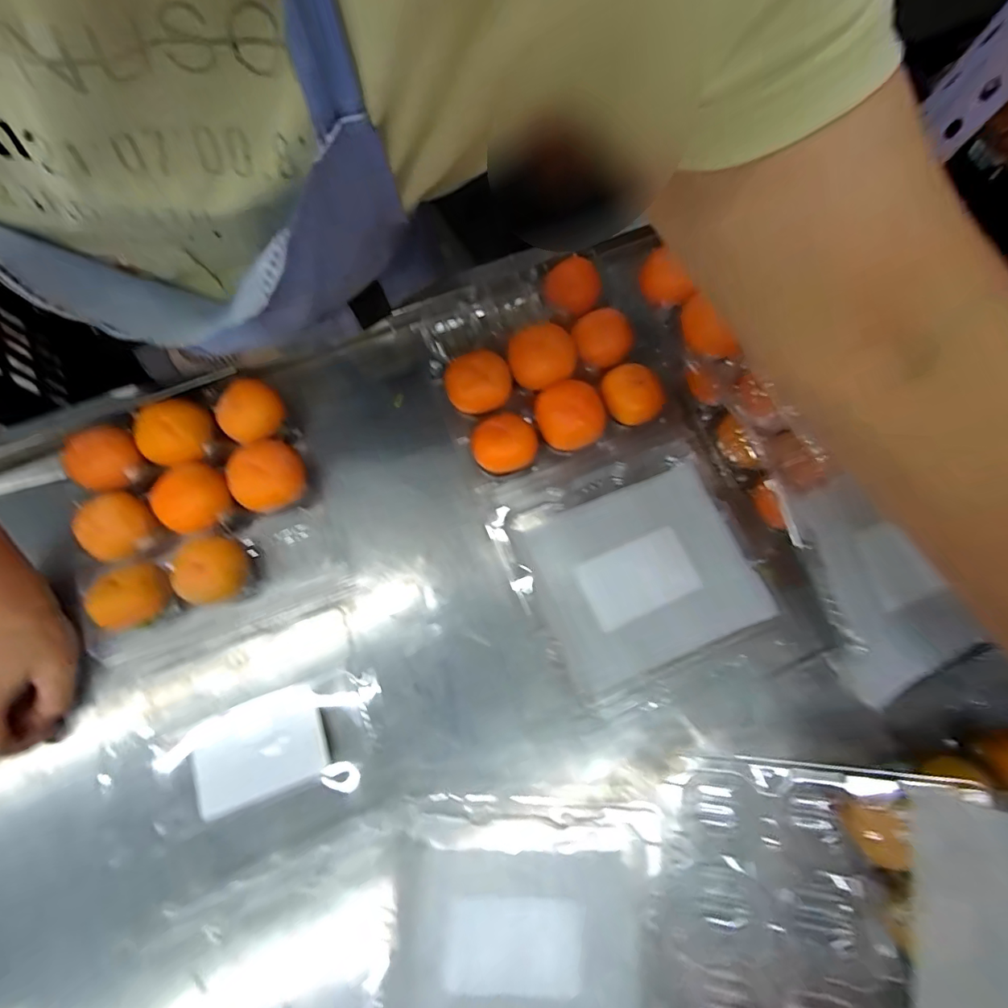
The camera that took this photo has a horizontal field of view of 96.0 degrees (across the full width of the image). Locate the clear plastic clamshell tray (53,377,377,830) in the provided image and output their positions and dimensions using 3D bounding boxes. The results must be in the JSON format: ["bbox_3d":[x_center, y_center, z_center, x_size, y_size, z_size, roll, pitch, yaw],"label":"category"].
[{"bbox_3d":[-0.240,0.064,0.371,0.196,0.055,0.342,-20,76,-7],"label":"clear plastic clamshell tray"}]

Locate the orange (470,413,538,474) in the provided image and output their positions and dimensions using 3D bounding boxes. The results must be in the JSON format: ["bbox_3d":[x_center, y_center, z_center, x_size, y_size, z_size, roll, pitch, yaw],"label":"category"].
[{"bbox_3d":[-0.002,-0.051,0.406,0.054,0.052,0.051,-9,75,-4],"label":"orange"}]

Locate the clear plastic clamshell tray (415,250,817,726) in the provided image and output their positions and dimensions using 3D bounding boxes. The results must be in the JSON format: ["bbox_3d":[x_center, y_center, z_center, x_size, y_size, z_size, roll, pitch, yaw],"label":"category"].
[{"bbox_3d":[0.081,-0.034,0.405,0.216,0.057,0.412,-19,76,-7],"label":"clear plastic clamshell tray"}]

